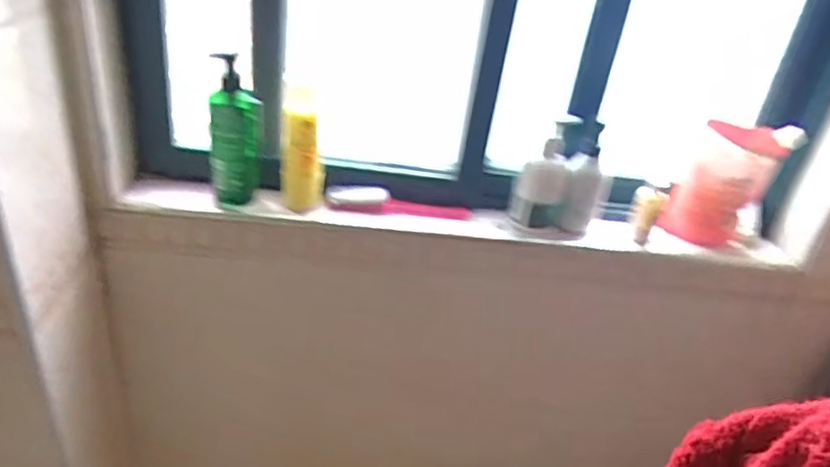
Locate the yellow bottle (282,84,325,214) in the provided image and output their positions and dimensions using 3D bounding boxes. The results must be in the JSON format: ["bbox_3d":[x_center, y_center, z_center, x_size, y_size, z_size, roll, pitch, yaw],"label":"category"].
[{"bbox_3d":[-0.167,-0.120,0.897,0.061,0.206,0.054,-2,32,-11],"label":"yellow bottle"}]

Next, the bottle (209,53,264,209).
[{"bbox_3d":[-0.265,-0.149,0.890,0.076,0.216,0.055,-7,33,-19],"label":"bottle"}]

